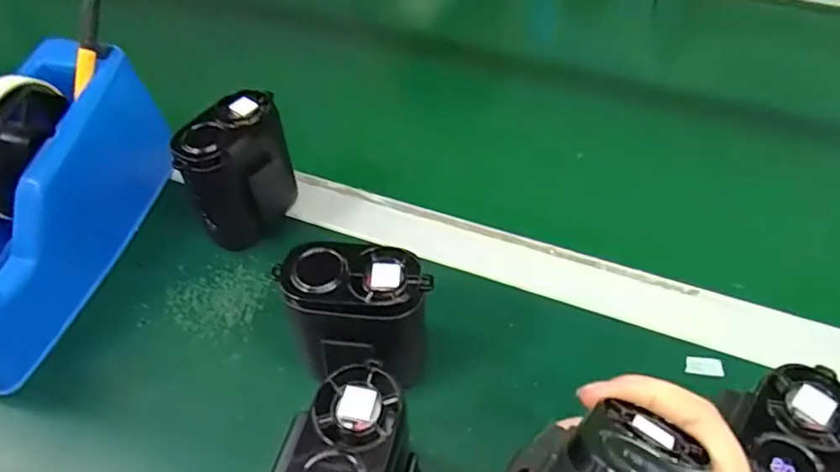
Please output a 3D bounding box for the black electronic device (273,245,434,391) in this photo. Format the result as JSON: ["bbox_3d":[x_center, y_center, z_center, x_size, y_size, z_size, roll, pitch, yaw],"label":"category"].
[{"bbox_3d":[-0.030,0.047,0.298,0.066,0.087,0.038,-2,49,-1],"label":"black electronic device"}]

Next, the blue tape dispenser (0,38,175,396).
[{"bbox_3d":[-0.232,-0.023,0.347,0.073,0.109,0.195,11,50,11],"label":"blue tape dispenser"}]

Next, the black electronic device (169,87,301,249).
[{"bbox_3d":[-0.111,-0.038,0.372,0.039,0.086,0.063,15,51,14],"label":"black electronic device"}]

